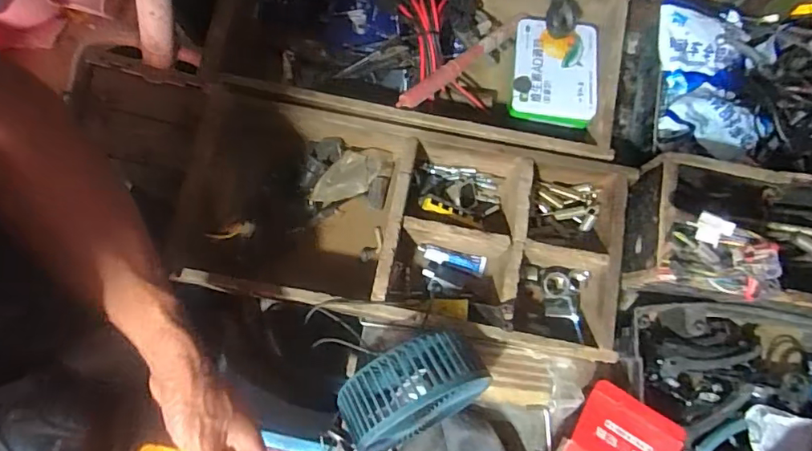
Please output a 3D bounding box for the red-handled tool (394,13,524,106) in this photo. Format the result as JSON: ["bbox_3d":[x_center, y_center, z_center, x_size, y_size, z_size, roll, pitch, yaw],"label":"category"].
[{"bbox_3d":[0.076,-0.221,0.697,0.231,0.023,0.020,-40,81,-25],"label":"red-handled tool"}]

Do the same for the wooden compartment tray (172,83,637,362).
[{"bbox_3d":[0.001,0.001,0.662,0.508,0.104,0.237,11,79,2],"label":"wooden compartment tray"}]

